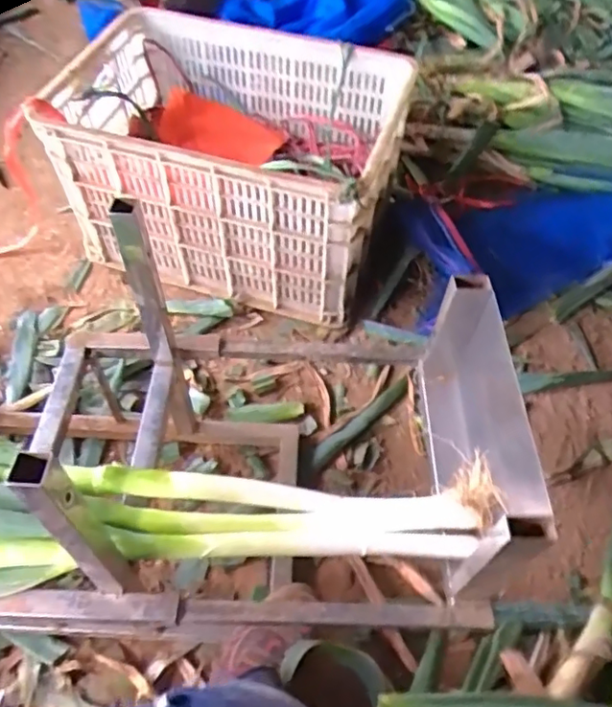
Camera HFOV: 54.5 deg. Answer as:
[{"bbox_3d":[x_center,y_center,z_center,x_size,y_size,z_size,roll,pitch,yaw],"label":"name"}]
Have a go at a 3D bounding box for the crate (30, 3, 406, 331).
[{"bbox_3d":[-0.128,-0.339,1.074,0.561,0.353,0.392,18,54,11],"label":"crate"}]

